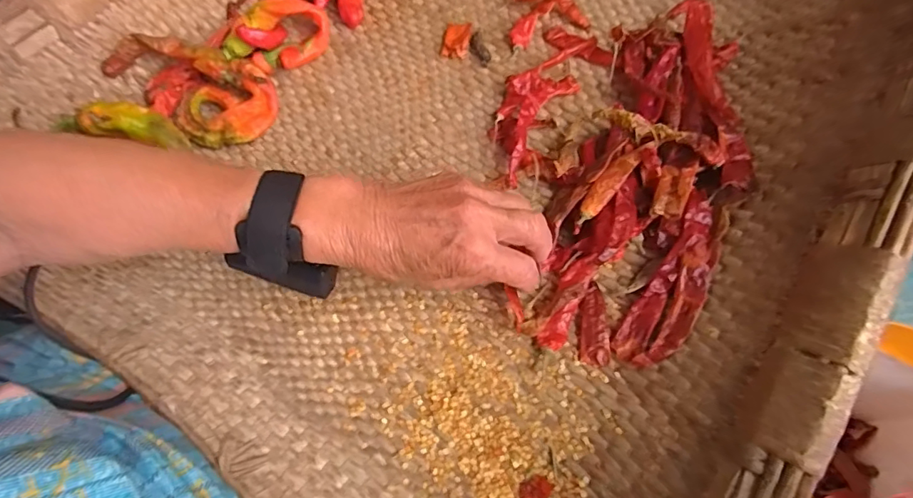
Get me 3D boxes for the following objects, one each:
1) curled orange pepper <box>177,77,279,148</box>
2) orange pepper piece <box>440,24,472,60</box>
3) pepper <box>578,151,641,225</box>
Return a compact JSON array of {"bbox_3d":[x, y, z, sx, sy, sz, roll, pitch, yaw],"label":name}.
[{"bbox_3d":[-0.189,-0.112,0.423,0.079,0.029,0.053,-34,69,-10],"label":"curled orange pepper"},{"bbox_3d":[0.000,-0.186,0.448,0.025,0.004,0.039,5,71,19],"label":"orange pepper piece"},{"bbox_3d":[0.104,-0.042,0.349,0.015,0.018,0.066,39,75,18],"label":"pepper"}]

